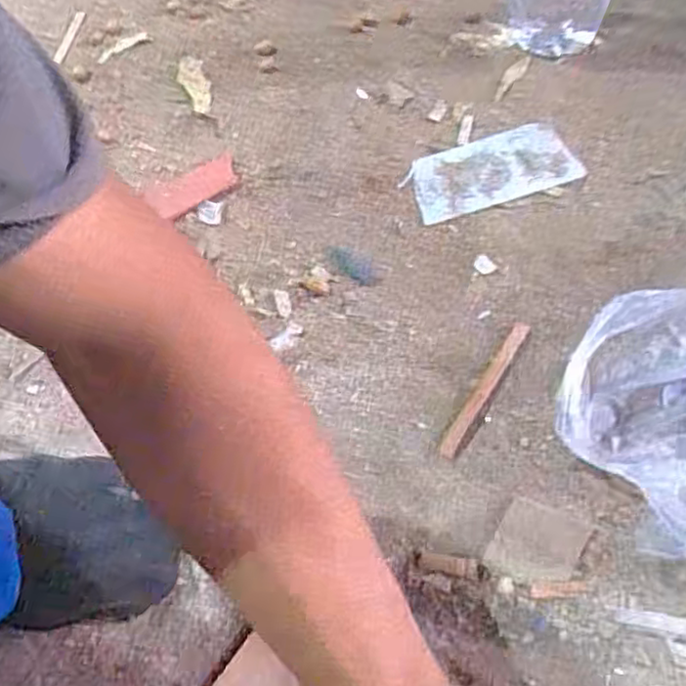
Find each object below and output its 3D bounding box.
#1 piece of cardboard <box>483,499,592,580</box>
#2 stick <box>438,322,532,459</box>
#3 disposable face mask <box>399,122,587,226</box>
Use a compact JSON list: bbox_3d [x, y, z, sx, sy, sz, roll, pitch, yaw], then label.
[{"bbox_3d":[0.110,0.113,0.386,0.047,0.004,0.044,19,60,16],"label":"piece of cardboard"},{"bbox_3d":[0.094,0.028,0.446,0.015,0.004,0.114,27,62,20],"label":"stick"},{"bbox_3d":[0.118,-0.141,0.560,0.134,0.008,0.073,-17,57,-7],"label":"disposable face mask"}]

